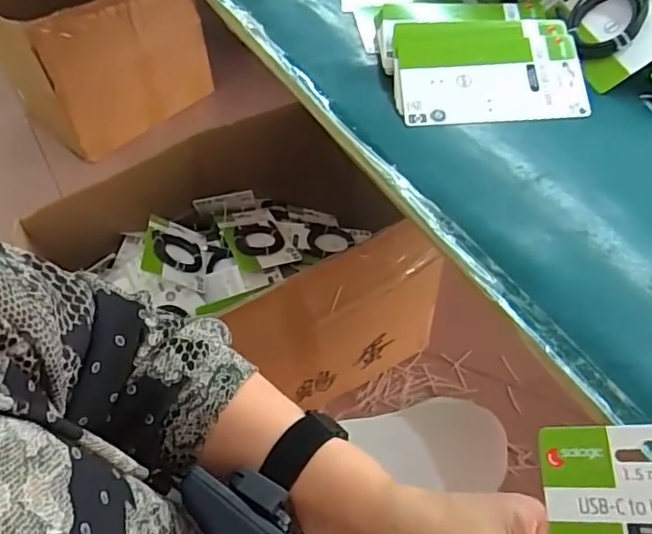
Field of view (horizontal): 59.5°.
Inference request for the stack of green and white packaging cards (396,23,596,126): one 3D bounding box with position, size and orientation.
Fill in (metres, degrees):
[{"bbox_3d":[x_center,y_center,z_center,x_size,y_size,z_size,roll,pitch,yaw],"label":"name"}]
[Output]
[{"bbox_3d":[0.170,-0.203,0.593,0.182,0.013,0.133,-2,70,0],"label":"stack of green and white packaging cards"}]

